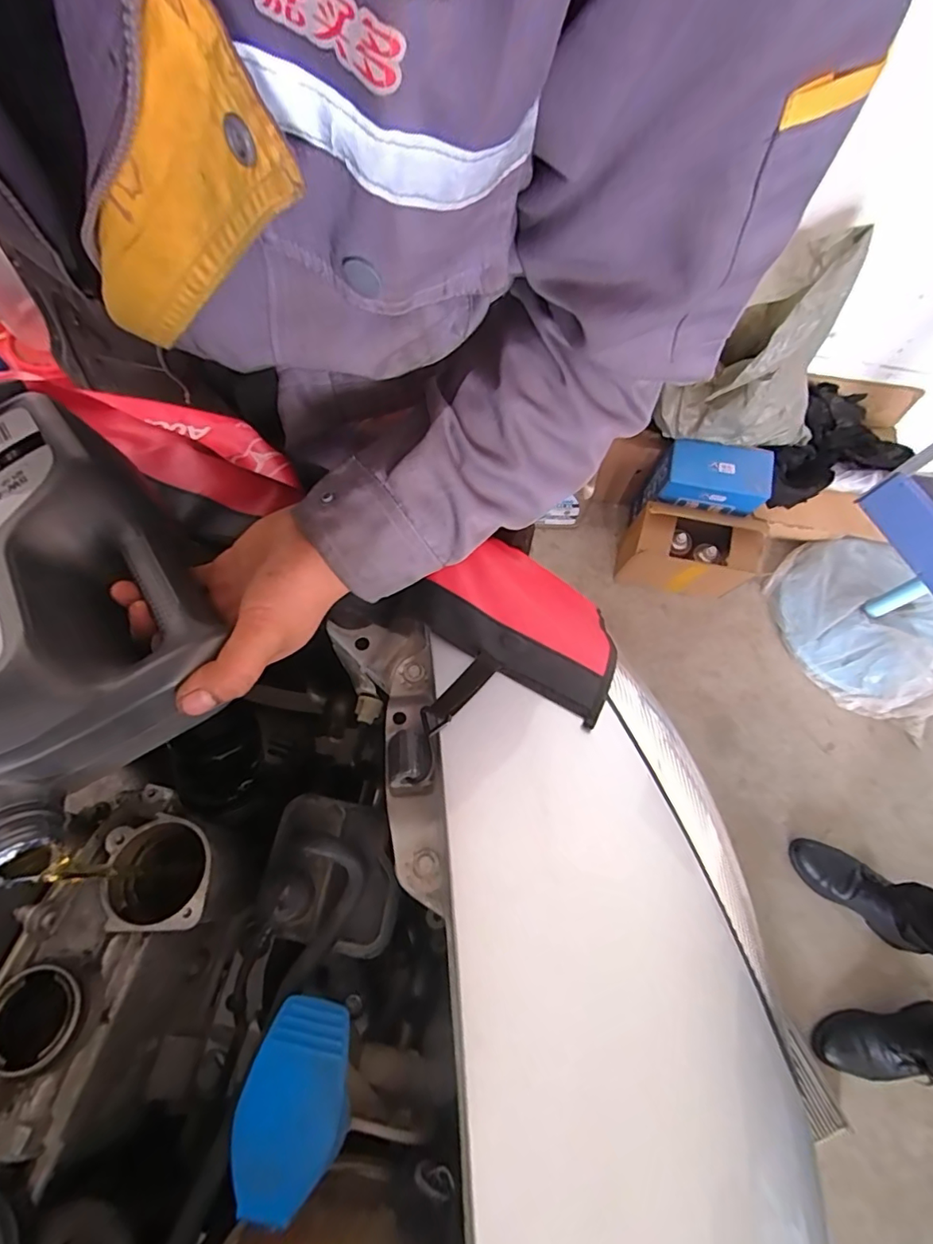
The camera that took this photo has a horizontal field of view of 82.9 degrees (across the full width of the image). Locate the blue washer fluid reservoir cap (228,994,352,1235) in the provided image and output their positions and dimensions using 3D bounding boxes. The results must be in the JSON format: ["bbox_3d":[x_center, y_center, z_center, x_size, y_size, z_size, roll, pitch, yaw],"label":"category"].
[{"bbox_3d":[-0.097,0.270,0.295,0.060,0.016,0.094,19,70,6],"label":"blue washer fluid reservoir cap"}]

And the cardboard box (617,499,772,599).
[{"bbox_3d":[0.530,-0.147,1.265,0.289,0.205,0.162,4,69,1],"label":"cardboard box"}]

